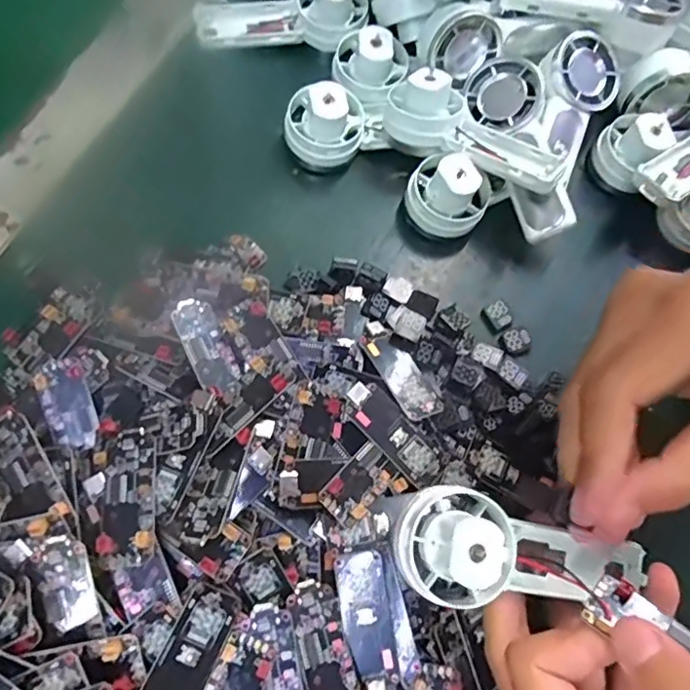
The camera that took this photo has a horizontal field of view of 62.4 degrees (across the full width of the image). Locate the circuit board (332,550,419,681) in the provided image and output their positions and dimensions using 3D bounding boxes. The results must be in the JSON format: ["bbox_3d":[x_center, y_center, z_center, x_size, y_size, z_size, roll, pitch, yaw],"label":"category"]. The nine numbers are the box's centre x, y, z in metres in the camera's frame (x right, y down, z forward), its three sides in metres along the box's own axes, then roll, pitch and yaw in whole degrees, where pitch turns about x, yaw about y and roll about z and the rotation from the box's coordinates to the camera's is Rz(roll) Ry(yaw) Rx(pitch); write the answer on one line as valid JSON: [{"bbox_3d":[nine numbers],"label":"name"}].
[{"bbox_3d":[0.012,0.104,0.219,0.024,0.006,0.049,-14,73,-7],"label":"circuit board"}]

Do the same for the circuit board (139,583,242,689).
[{"bbox_3d":[-0.056,0.111,0.198,0.018,0.005,0.050,33,70,-12],"label":"circuit board"}]

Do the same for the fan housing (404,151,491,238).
[{"bbox_3d":[0.050,-0.072,0.279,0.038,0.032,0.031,30,73,7],"label":"fan housing"}]

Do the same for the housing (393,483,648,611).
[{"bbox_3d":[0.065,0.074,0.200,0.093,0.022,0.038,15,70,-20],"label":"housing"}]

